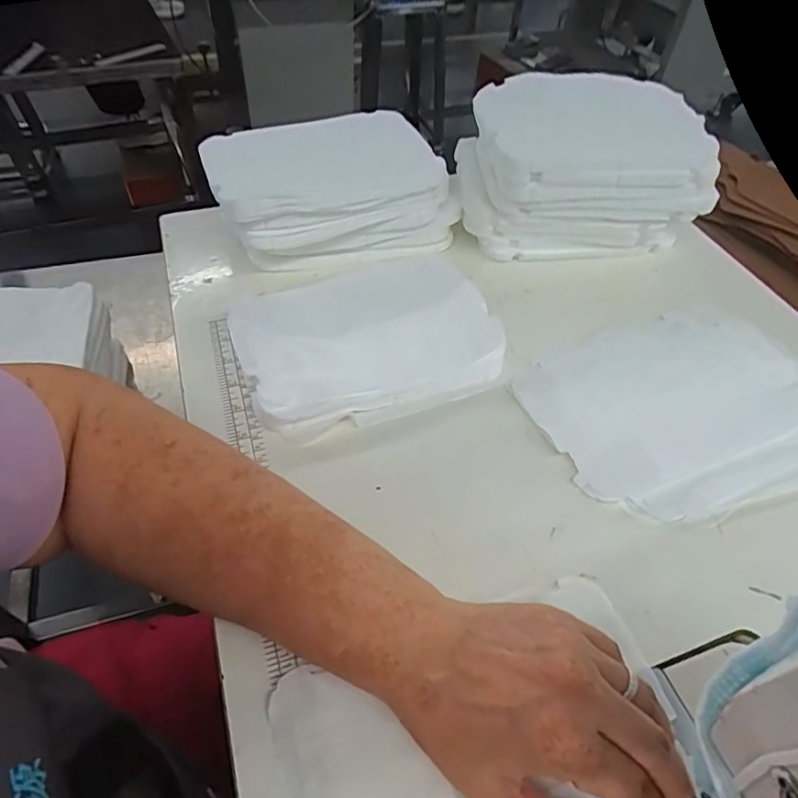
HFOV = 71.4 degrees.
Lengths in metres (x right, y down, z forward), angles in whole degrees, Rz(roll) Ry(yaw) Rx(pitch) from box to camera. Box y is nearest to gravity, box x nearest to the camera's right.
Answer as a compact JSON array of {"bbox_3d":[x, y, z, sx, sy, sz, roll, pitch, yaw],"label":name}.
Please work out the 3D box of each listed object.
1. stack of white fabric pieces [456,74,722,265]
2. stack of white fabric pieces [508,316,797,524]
[{"bbox_3d":[0.166,-0.202,0.510,0.212,0.128,0.104,1,50,-3],"label":"stack of white fabric pieces"},{"bbox_3d":[0.205,0.003,0.411,0.211,0.009,0.170,-12,52,-14],"label":"stack of white fabric pieces"}]

